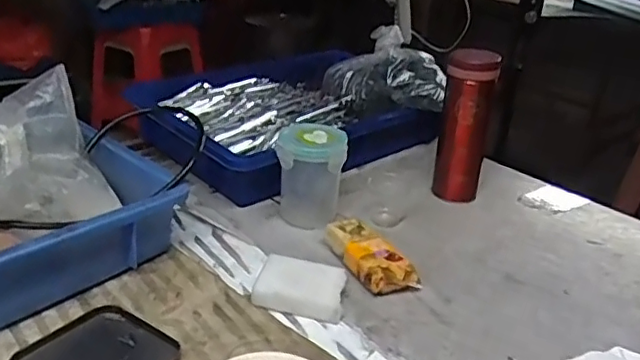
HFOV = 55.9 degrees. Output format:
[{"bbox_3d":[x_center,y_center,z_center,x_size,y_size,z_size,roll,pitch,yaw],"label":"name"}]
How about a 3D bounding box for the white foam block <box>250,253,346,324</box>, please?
[{"bbox_3d":[-0.017,0.103,0.580,0.083,0.027,0.055,10,26,13],"label":"white foam block"}]

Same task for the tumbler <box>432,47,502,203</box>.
[{"bbox_3d":[0.183,-0.069,0.764,0.060,0.194,0.068,11,26,14],"label":"tumbler"}]

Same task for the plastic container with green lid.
[{"bbox_3d":[-0.010,-0.003,0.701,0.077,0.110,0.064,6,26,5],"label":"plastic container with green lid"}]

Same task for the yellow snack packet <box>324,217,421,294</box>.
[{"bbox_3d":[0.050,0.080,0.629,0.049,0.033,0.113,-13,30,-32],"label":"yellow snack packet"}]

